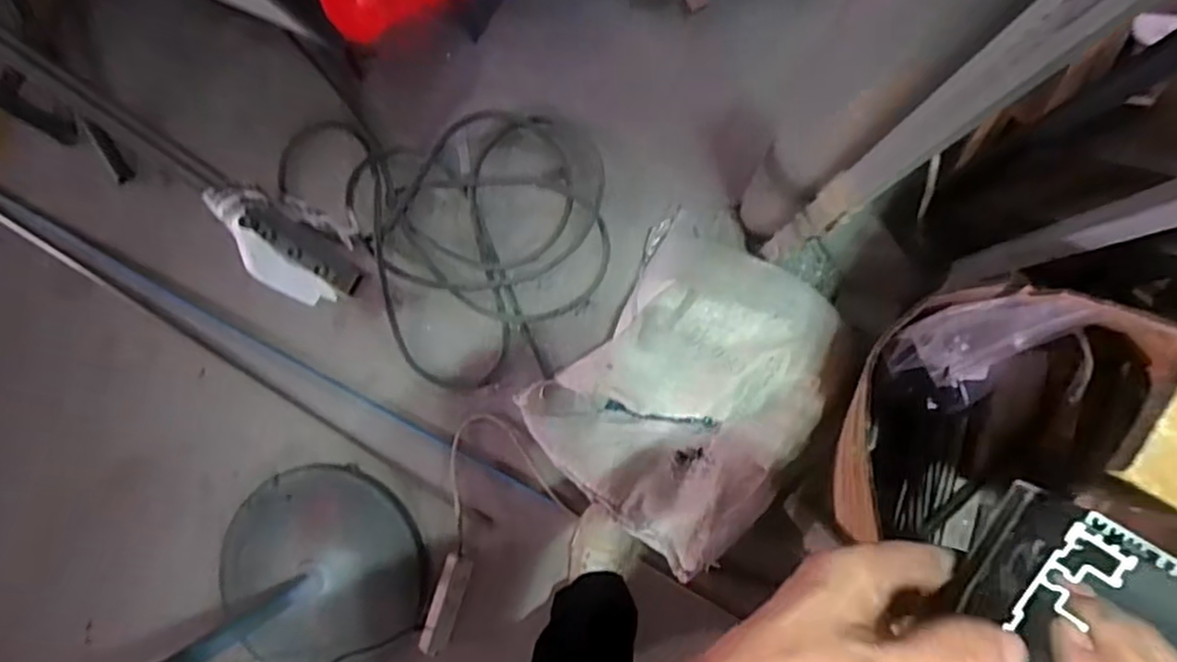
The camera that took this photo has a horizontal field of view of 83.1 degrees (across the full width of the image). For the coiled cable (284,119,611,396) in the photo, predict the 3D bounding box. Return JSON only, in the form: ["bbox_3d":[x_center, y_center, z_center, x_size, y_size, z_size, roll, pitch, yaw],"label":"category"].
[{"bbox_3d":[-0.294,-0.159,1.286,0.646,0.048,0.511,0,89,7],"label":"coiled cable"}]

